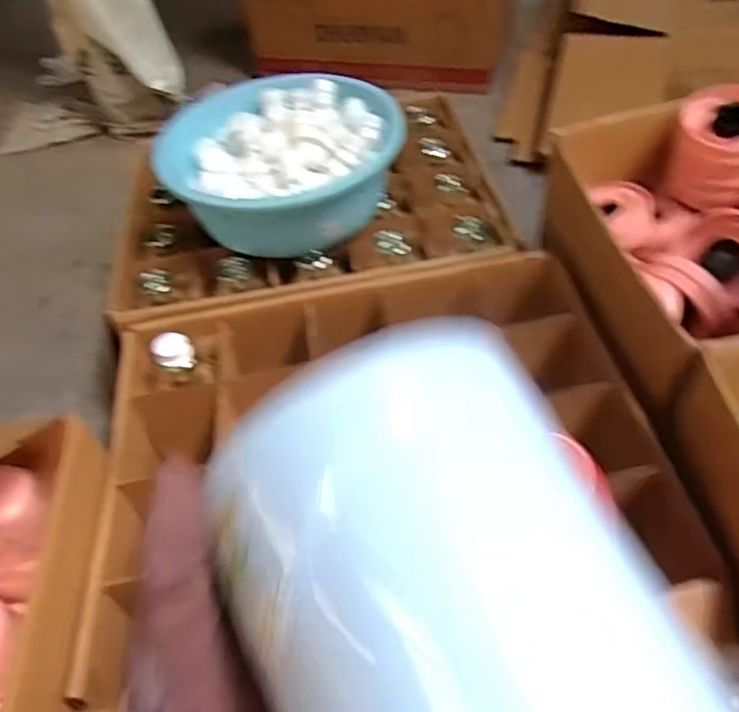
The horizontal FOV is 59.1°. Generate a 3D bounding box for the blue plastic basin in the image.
[{"bbox_3d":[-0.146,-0.303,1.048,0.344,0.153,0.324,-4,47,4],"label":"blue plastic basin"}]

